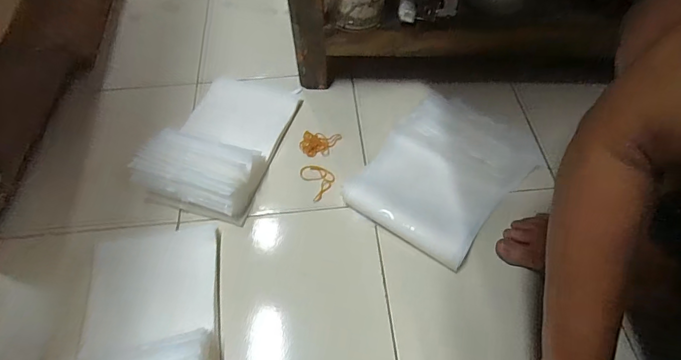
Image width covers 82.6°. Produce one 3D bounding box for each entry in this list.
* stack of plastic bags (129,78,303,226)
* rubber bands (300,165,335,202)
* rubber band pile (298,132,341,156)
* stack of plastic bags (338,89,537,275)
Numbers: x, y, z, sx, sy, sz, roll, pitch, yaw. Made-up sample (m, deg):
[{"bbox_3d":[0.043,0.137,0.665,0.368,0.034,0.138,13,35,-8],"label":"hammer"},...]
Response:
[{"bbox_3d":[-0.194,-0.078,0.649,0.186,0.065,0.279,14,58,9],"label":"stack of plastic bags"},{"bbox_3d":[-0.035,-0.002,0.631,0.048,0.004,0.067,-26,61,-16],"label":"rubber bands"},{"bbox_3d":[-0.035,-0.063,0.662,0.068,0.014,0.045,3,57,2],"label":"rubber band pile"},{"bbox_3d":[0.169,-0.018,0.604,0.228,0.057,0.271,32,63,18],"label":"stack of plastic bags"}]

